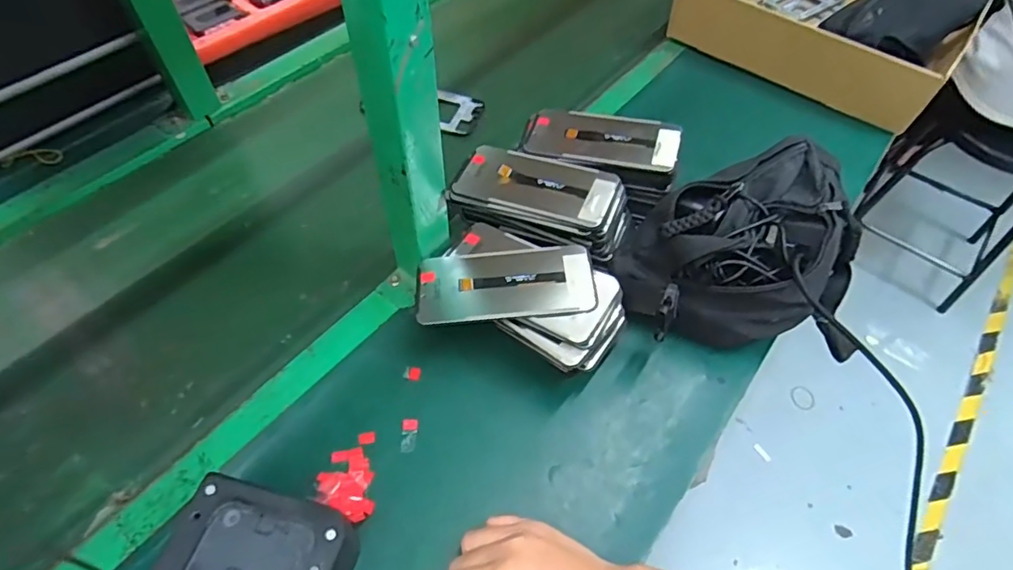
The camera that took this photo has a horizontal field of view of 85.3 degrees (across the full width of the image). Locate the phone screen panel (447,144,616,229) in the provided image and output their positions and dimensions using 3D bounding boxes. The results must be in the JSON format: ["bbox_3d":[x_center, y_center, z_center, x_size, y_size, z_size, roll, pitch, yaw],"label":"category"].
[{"bbox_3d":[0.026,-0.099,0.547,0.157,0.009,0.074,18,61,19],"label":"phone screen panel"}]

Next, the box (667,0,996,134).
[{"bbox_3d":[0.474,-0.422,0.814,0.374,0.104,0.341,37,61,21],"label":"box"}]

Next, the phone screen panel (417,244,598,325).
[{"bbox_3d":[-0.001,-0.002,0.494,0.155,0.007,0.073,-6,56,2],"label":"phone screen panel"}]

